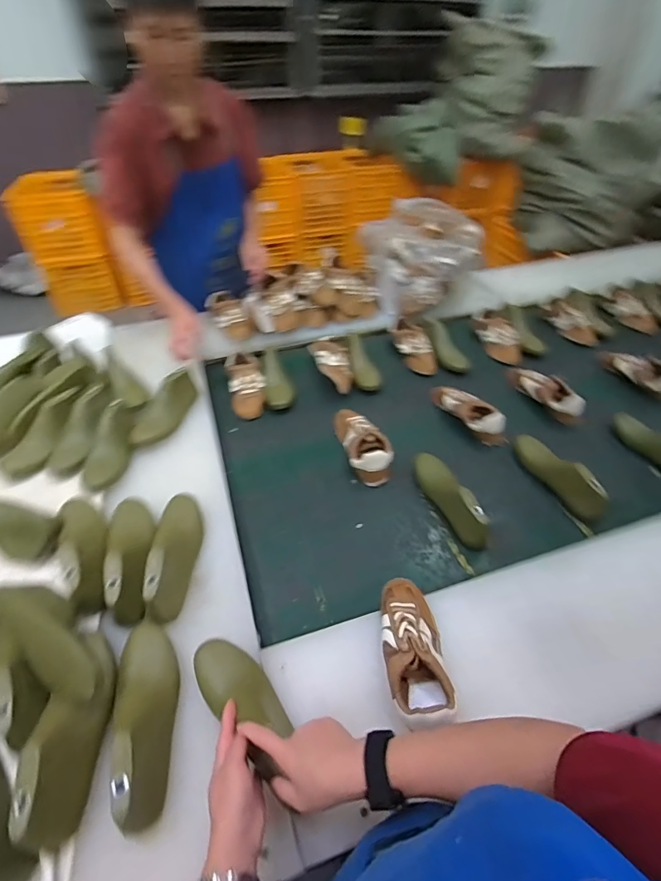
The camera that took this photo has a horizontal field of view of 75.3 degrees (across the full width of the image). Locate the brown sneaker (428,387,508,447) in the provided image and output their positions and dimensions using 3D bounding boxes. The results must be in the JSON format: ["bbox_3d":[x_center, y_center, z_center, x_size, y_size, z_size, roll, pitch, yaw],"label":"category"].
[{"bbox_3d":[0.332,-0.072,1.046,0.069,0.057,0.226,-26,50,-24],"label":"brown sneaker"}]

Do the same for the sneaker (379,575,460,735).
[{"bbox_3d":[0.117,0.291,0.608,0.087,0.077,0.202,1,45,1],"label":"sneaker"}]

